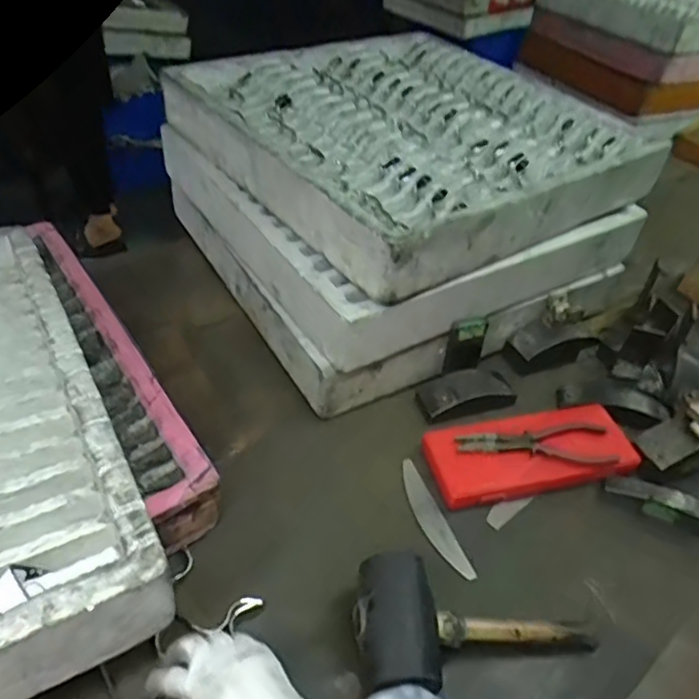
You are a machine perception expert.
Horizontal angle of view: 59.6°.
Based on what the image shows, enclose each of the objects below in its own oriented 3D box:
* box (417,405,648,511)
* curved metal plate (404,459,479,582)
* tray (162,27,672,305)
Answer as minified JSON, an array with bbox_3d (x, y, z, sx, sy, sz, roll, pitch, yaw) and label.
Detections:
[{"bbox_3d":[0.222,0.121,0.739,0.248,0.039,0.108,-7,44,-16],"label":"box"},{"bbox_3d":[0.092,0.189,0.685,0.028,0.006,0.153,-12,45,-21],"label":"curved metal plate"},{"bbox_3d":[0.077,-0.316,0.884,0.483,0.095,0.527,-24,50,-30],"label":"tray"}]

